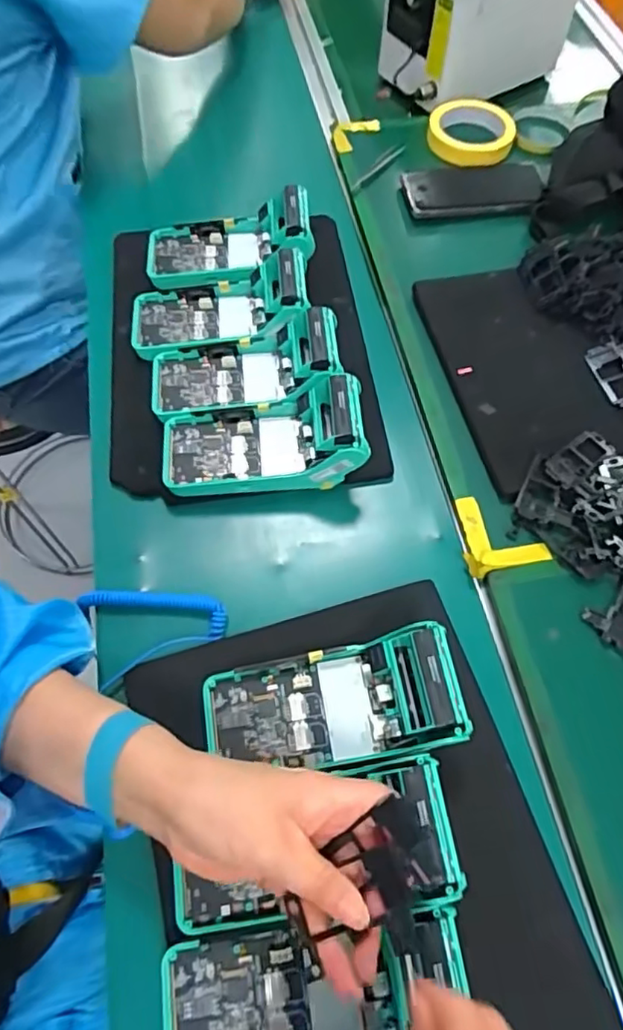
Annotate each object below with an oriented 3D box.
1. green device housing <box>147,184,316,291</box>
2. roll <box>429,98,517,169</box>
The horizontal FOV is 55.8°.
[{"bbox_3d":[-0.086,-0.281,0.592,0.166,0.051,0.098,-10,64,-4],"label":"green device housing"},{"bbox_3d":[0.191,-0.460,0.708,0.101,0.028,0.113,10,65,5],"label":"roll"}]

